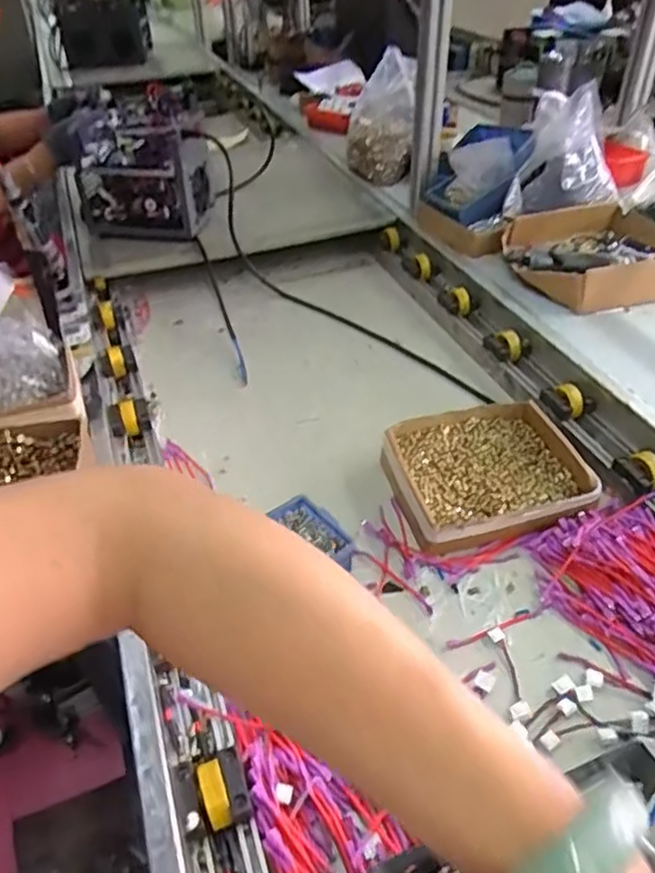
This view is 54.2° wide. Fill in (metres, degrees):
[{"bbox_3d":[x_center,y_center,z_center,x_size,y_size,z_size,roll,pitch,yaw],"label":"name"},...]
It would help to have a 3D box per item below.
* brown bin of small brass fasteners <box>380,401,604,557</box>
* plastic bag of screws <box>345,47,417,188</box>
[{"bbox_3d":[0.196,0.044,0.802,0.230,0.044,0.201,-9,41,-7],"label":"brown bin of small brass fasteners"},{"bbox_3d":[0.129,-0.688,1.404,0.163,0.183,0.248,10,76,15],"label":"plastic bag of screws"}]

